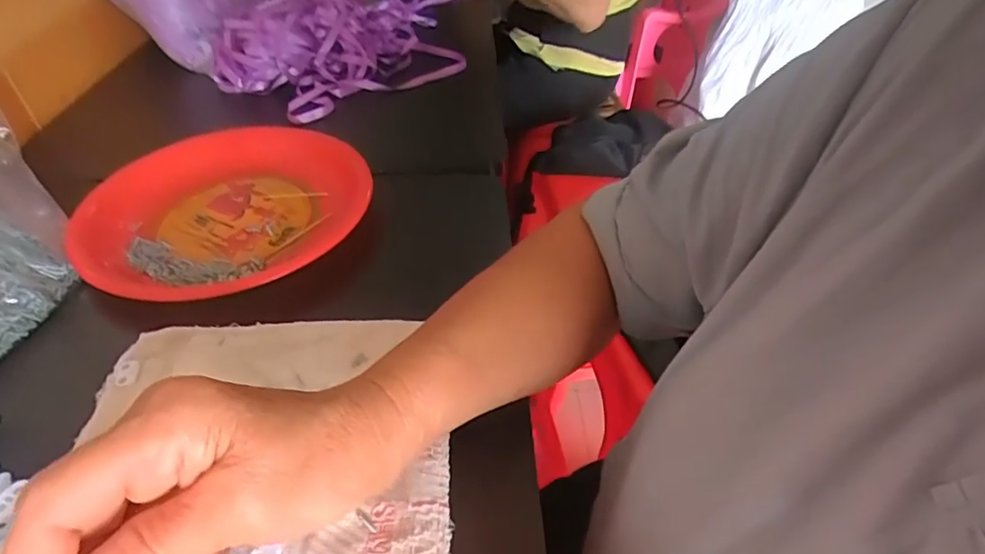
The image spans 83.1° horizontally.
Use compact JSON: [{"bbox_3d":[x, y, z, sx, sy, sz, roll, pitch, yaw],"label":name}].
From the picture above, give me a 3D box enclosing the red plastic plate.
[{"bbox_3d":[-0.226,-0.063,0.467,0.216,0.042,0.216,0,42,0],"label":"red plastic plate"}]

